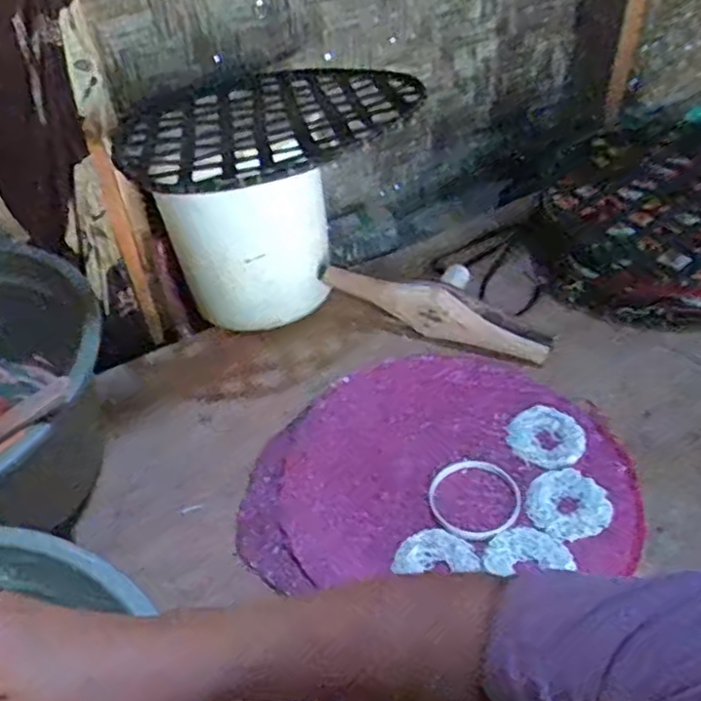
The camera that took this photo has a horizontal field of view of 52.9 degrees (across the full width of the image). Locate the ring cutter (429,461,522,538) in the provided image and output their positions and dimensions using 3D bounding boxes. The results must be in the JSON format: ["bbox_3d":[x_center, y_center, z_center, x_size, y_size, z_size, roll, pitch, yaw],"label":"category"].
[{"bbox_3d":[0.128,0.148,0.716,0.093,0.009,0.088,-4,40,3],"label":"ring cutter"}]

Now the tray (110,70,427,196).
[{"bbox_3d":[-0.113,-0.271,0.818,0.345,0.038,0.350,22,48,29],"label":"tray"}]

